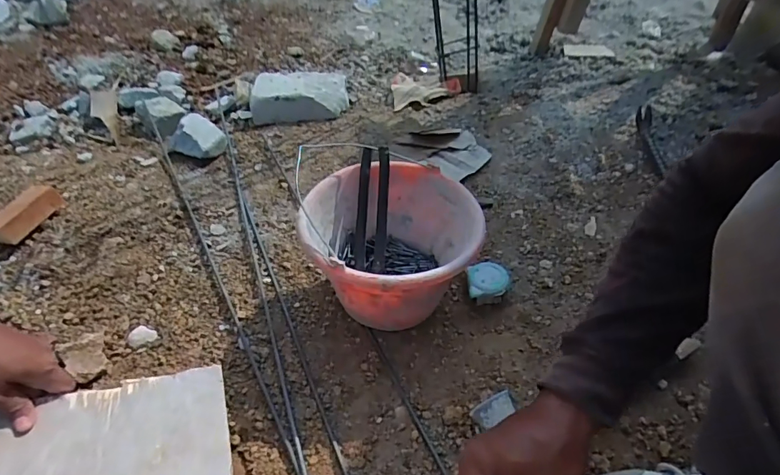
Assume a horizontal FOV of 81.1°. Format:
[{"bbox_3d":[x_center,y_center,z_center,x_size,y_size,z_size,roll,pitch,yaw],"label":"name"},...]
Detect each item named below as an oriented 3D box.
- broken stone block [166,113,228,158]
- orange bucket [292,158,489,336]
[{"bbox_3d":[-0.415,-0.208,0.995,0.123,0.075,0.090,19,47,17],"label":"broken stone block"},{"bbox_3d":[-0.002,0.027,0.660,0.233,0.172,0.225,1,45,-1],"label":"orange bucket"}]

